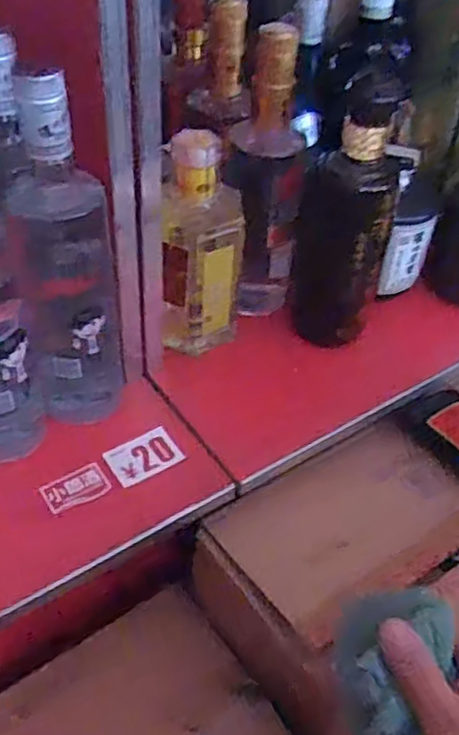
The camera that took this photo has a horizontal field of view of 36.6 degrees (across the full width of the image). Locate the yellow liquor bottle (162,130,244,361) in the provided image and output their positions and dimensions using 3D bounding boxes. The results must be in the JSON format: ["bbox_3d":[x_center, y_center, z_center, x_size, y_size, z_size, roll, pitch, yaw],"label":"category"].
[{"bbox_3d":[-0.030,-0.111,0.616,0.089,0.200,0.056,-25,41,-27],"label":"yellow liquor bottle"}]

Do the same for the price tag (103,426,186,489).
[{"bbox_3d":[-0.070,0.072,0.570,0.056,0.005,0.041,-24,52,-20],"label":"price tag"}]

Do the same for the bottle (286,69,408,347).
[{"bbox_3d":[0.102,-0.131,0.613,0.093,0.234,0.075,15,45,9],"label":"bottle"}]

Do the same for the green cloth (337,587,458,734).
[{"bbox_3d":[0.093,0.189,0.370,0.058,0.040,0.132,-1,72,-6],"label":"green cloth"}]

